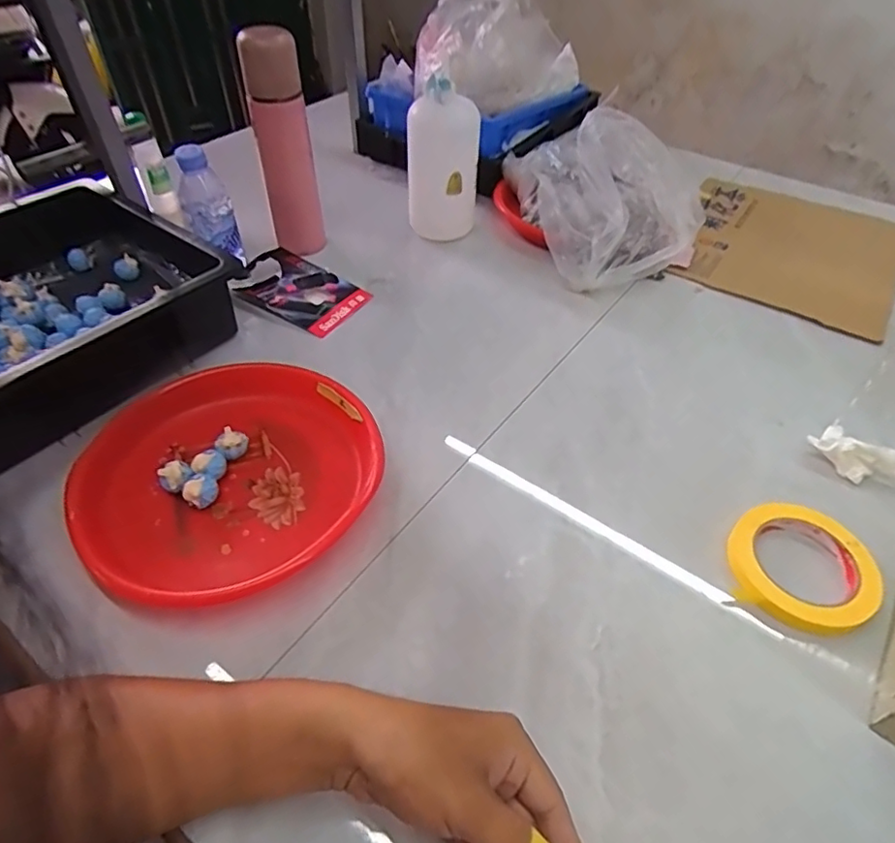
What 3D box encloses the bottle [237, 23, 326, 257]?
[{"bbox_3d":[-0.198,-0.327,0.720,0.065,0.268,0.063,-12,48,-12],"label":"bottle"}]

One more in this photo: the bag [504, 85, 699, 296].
[{"bbox_3d":[0.202,-0.312,0.764,0.160,0.186,0.296,-10,48,-10],"label":"bag"}]

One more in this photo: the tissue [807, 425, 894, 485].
[{"bbox_3d":[0.393,0.036,0.543,0.098,0.034,0.041,21,50,18],"label":"tissue"}]

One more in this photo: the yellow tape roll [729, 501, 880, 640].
[{"bbox_3d":[0.289,0.115,0.473,0.108,0.017,0.108,0,47,0],"label":"yellow tape roll"}]

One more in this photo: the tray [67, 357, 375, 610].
[{"bbox_3d":[-0.190,0.045,0.516,0.245,0.038,0.243,-35,57,-29],"label":"tray"}]

